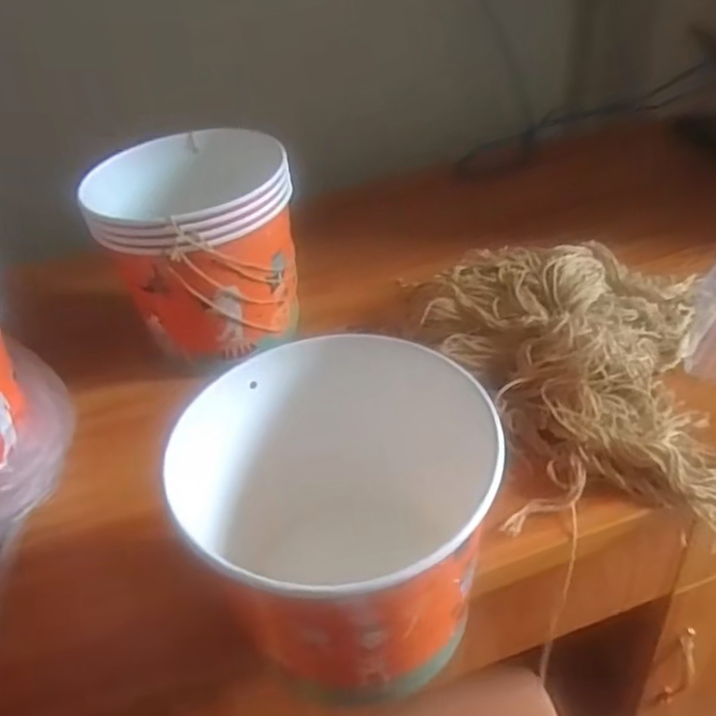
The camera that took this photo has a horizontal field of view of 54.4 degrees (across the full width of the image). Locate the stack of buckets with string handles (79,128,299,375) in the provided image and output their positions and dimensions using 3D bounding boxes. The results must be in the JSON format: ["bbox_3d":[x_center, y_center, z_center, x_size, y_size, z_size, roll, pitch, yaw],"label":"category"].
[{"bbox_3d":[-0.134,-0.102,0.588,0.155,0.167,0.171,-16,39,-11],"label":"stack of buckets with string handles"}]

